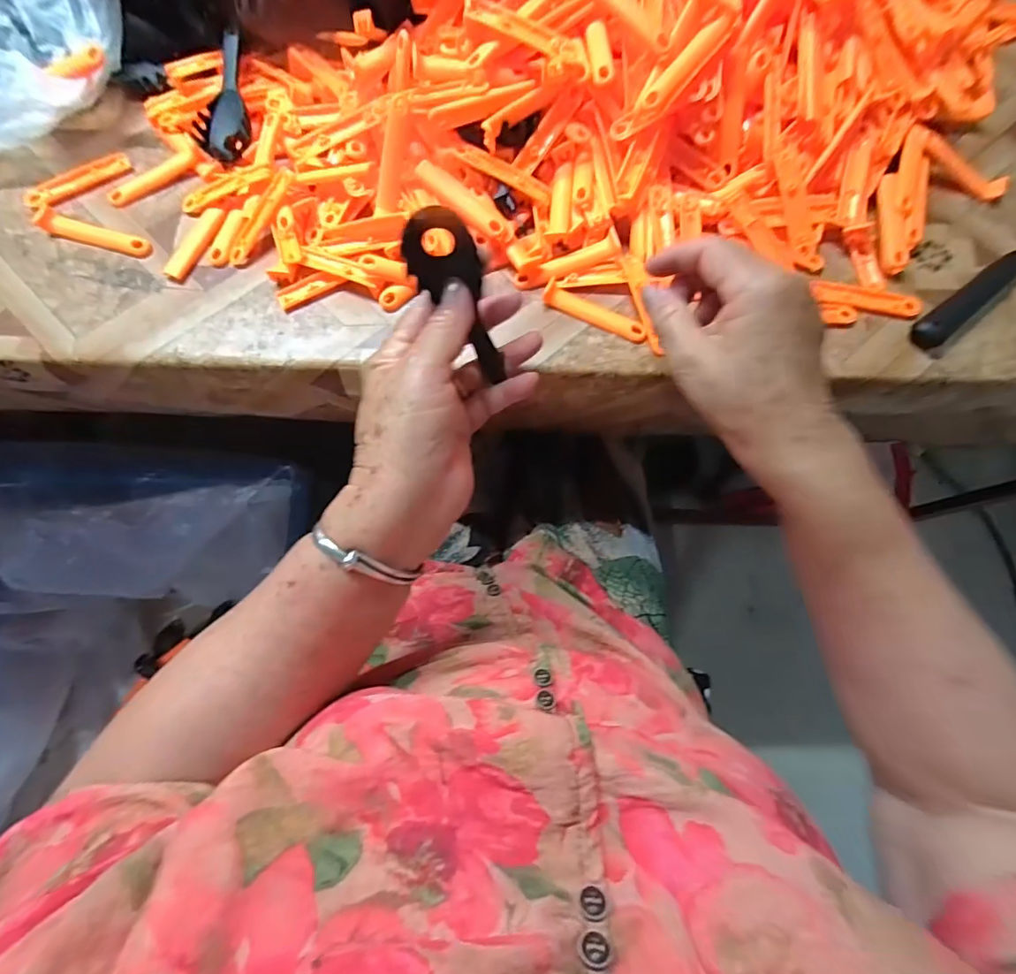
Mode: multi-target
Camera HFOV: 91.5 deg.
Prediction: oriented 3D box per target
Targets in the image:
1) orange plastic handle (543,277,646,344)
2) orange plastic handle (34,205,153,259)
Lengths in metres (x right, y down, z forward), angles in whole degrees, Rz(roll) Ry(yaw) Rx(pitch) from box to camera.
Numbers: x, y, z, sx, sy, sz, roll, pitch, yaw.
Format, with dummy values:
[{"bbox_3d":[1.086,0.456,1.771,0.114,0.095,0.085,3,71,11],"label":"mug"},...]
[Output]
[{"bbox_3d":[0.061,-0.122,0.348,0.075,0.008,0.016,29,77,6],"label":"orange plastic handle"},{"bbox_3d":[-0.298,-0.182,0.357,0.080,0.010,0.018,17,76,3],"label":"orange plastic handle"}]

